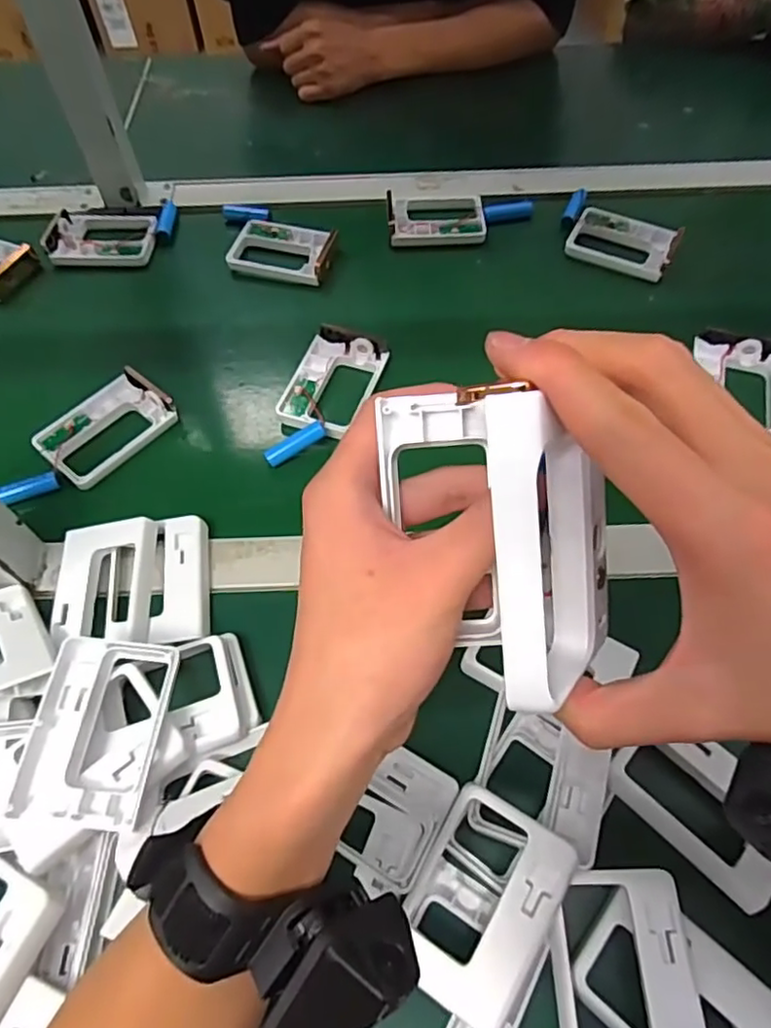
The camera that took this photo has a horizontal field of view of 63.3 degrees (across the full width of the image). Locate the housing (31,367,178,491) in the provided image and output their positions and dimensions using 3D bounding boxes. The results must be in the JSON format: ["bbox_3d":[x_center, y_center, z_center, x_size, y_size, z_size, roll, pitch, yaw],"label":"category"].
[{"bbox_3d":[-0.223,-0.071,0.495,0.066,0.014,0.099,36,66,19],"label":"housing"}]

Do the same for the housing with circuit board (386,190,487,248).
[{"bbox_3d":[0.052,-0.299,0.636,0.096,0.024,0.068,-7,60,-4],"label":"housing with circuit board"}]

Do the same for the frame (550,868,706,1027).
[{"bbox_3d":[0.115,0.225,0.300,0.065,0.019,0.094,1,60,1],"label":"frame"}]

